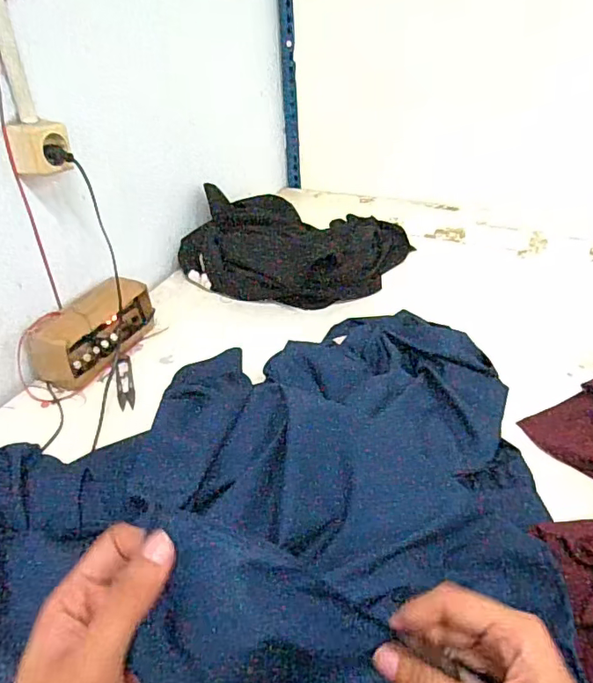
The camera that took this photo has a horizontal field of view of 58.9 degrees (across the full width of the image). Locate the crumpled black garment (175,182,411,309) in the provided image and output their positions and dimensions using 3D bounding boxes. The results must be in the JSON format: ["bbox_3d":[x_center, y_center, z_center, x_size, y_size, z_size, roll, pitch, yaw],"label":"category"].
[{"bbox_3d":[-0.001,-0.187,0.990,0.418,0.114,0.285,4,36,9],"label":"crumpled black garment"}]

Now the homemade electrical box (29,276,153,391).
[{"bbox_3d":[-0.297,-0.019,0.776,0.072,0.089,0.184,14,39,23],"label":"homemade electrical box"}]

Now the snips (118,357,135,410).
[{"bbox_3d":[-0.242,0.057,0.742,0.020,0.011,0.111,-11,36,-11],"label":"snips"}]

